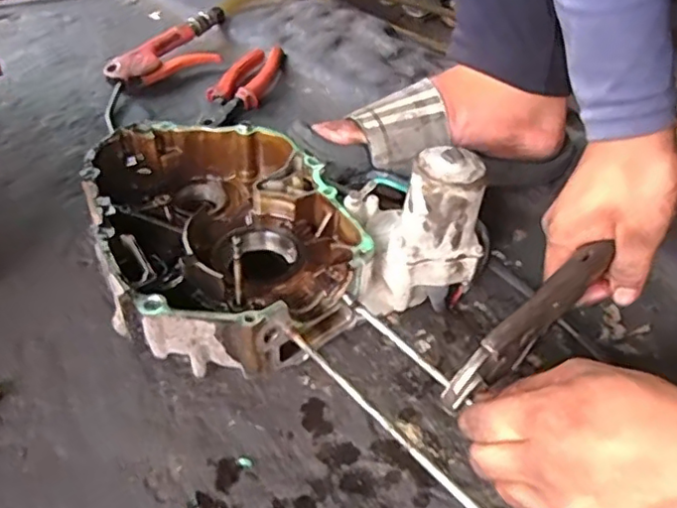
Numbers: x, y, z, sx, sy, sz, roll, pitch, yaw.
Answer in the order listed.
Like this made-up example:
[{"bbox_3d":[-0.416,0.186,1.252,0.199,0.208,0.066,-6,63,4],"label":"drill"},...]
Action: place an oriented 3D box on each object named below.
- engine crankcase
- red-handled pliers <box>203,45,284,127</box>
[{"bbox_3d":[-0.056,-0.043,0.458,0.241,0.130,0.248,-17,48,-22],"label":"engine crankcase"},{"bbox_3d":[-0.110,-0.191,0.684,0.058,0.027,0.156,14,44,9],"label":"red-handled pliers"}]

